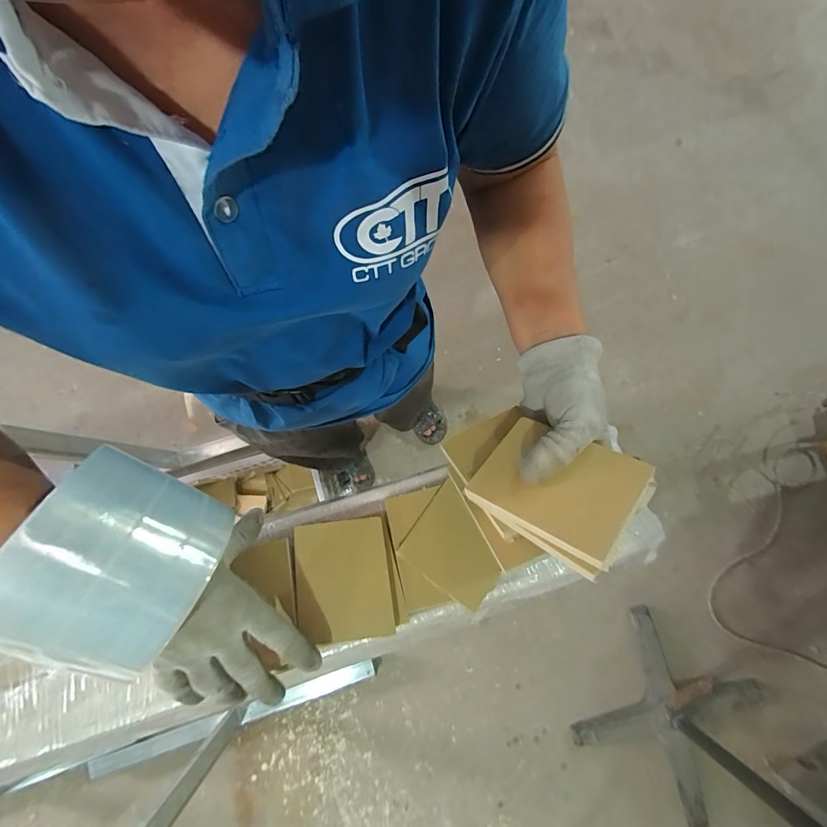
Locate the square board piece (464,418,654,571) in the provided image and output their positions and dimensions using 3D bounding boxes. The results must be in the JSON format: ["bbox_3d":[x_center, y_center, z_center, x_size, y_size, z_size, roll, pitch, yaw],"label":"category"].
[{"bbox_3d":[0.096,0.046,0.271,0.096,0.006,0.077,24,58,35],"label":"square board piece"}]

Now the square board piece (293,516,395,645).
[{"bbox_3d":[-0.062,0.142,0.343,0.079,0.010,0.094,-8,80,-3],"label":"square board piece"}]

